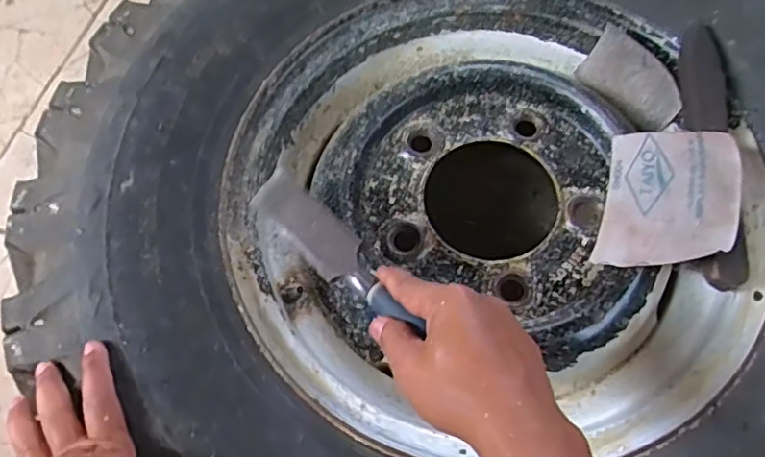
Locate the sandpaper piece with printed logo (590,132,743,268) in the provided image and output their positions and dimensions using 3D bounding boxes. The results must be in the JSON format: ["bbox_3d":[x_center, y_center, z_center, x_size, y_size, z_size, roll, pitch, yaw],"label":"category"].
[{"bbox_3d":[0.223,-0.023,0.482,0.098,0.021,0.113,2,72,40],"label":"sandpaper piece with printed logo"}]

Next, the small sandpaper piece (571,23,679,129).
[{"bbox_3d":[0.234,-0.139,0.574,0.017,0.061,0.098,-31,67,-34],"label":"small sandpaper piece"}]

